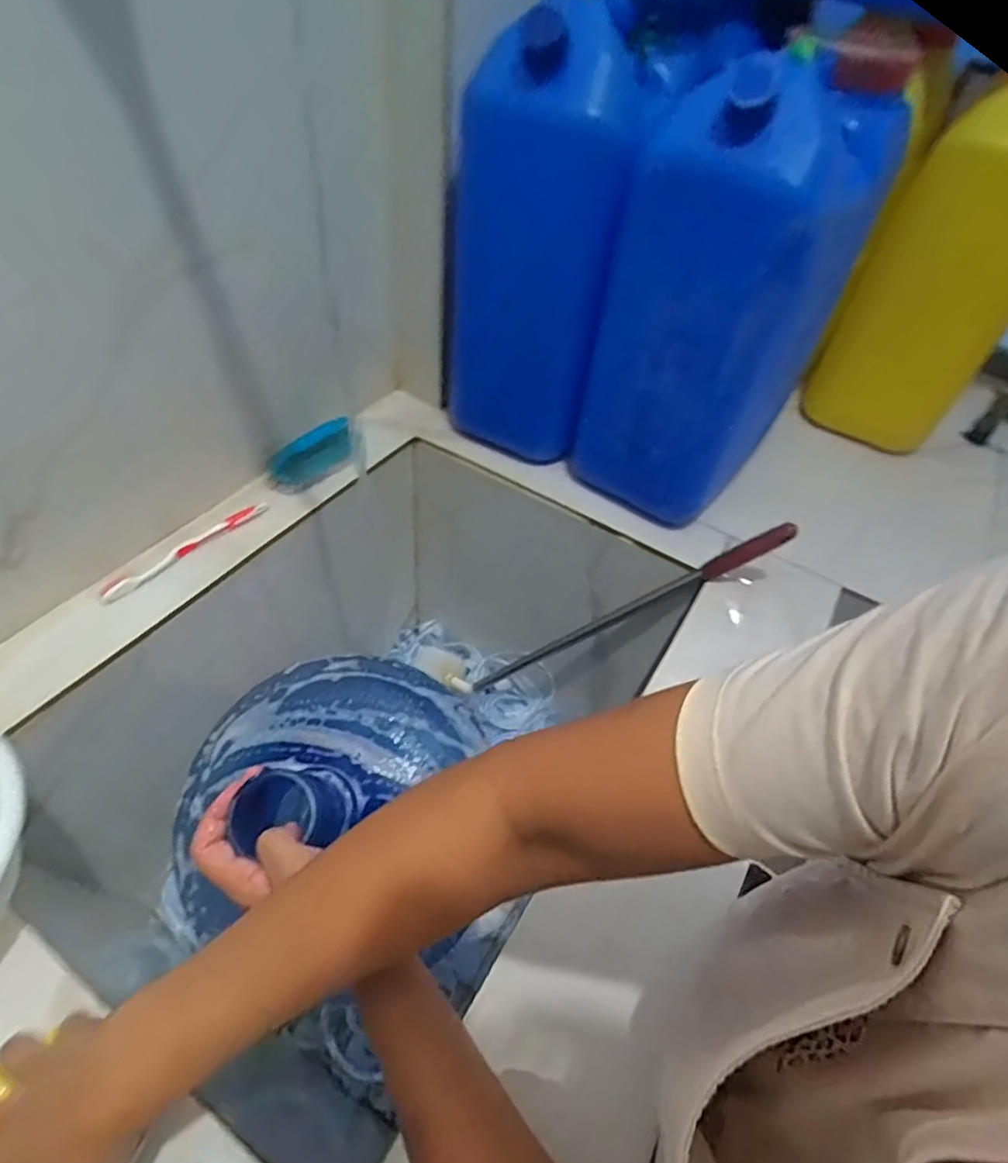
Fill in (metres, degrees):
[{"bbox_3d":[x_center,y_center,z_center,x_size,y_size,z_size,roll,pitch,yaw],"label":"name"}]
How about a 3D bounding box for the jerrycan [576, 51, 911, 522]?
[{"bbox_3d":[0.218,-0.276,0.641,0.176,0.383,0.219,30,52,19],"label":"jerrycan"}]

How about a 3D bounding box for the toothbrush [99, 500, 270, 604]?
[{"bbox_3d":[-0.315,-0.035,0.626,0.016,0.014,0.178,34,53,22],"label":"toothbrush"}]

